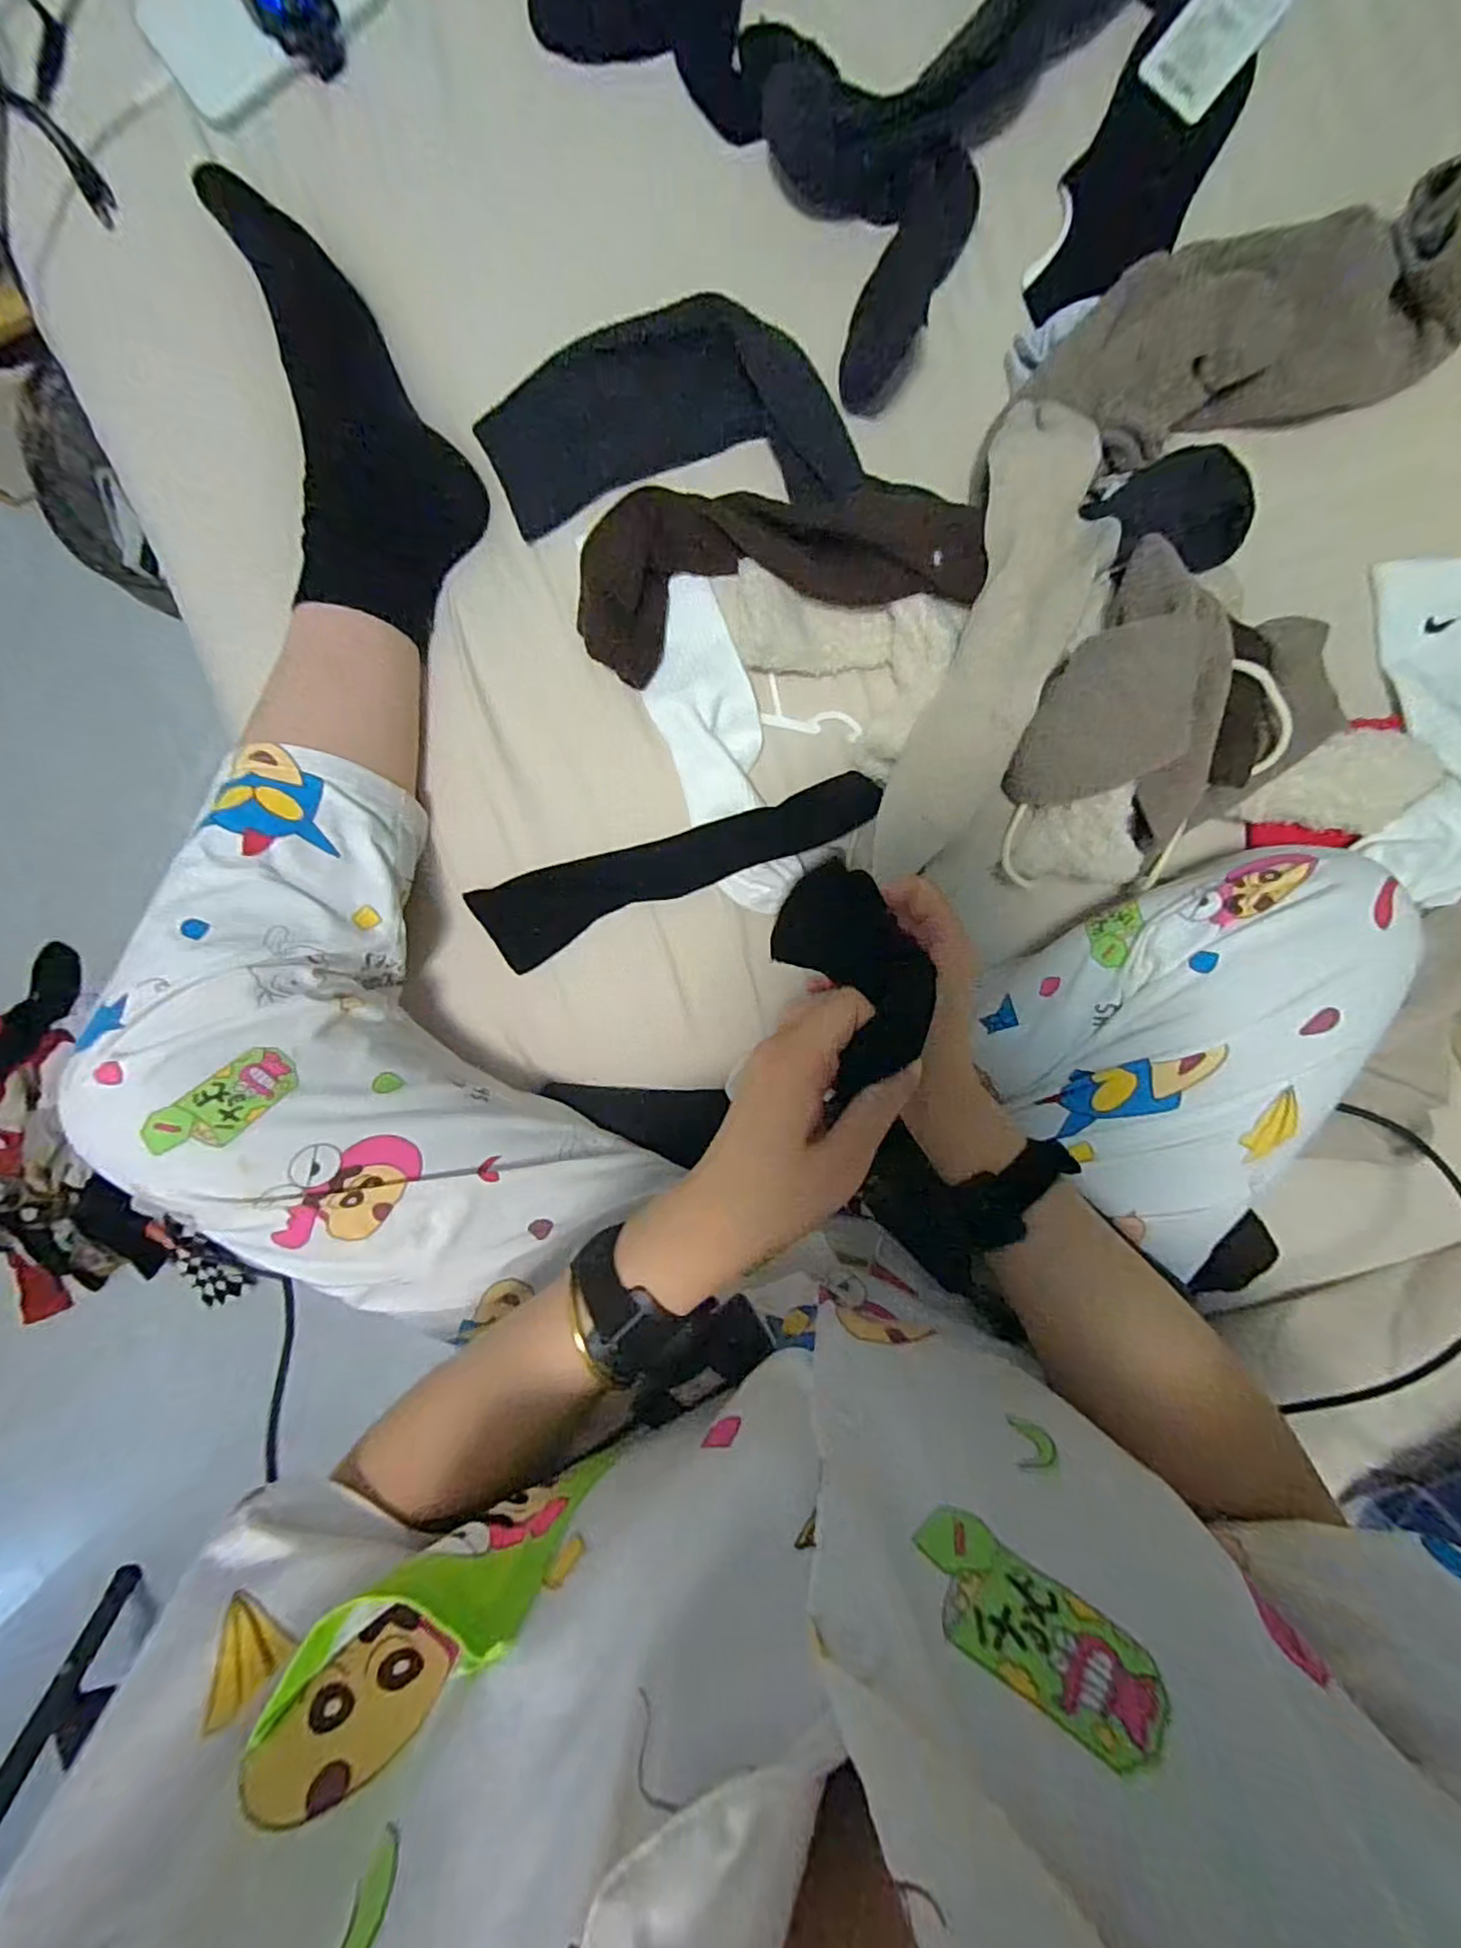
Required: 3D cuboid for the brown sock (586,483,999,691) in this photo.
[{"bbox_3d":[0.027,-0.273,0.439,0.260,0.052,0.096,-11,95,2],"label":"brown sock"}]

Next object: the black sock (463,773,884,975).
[{"bbox_3d":[-0.034,-0.084,0.482,0.298,0.024,0.057,-21,95,3],"label":"black sock"}]

